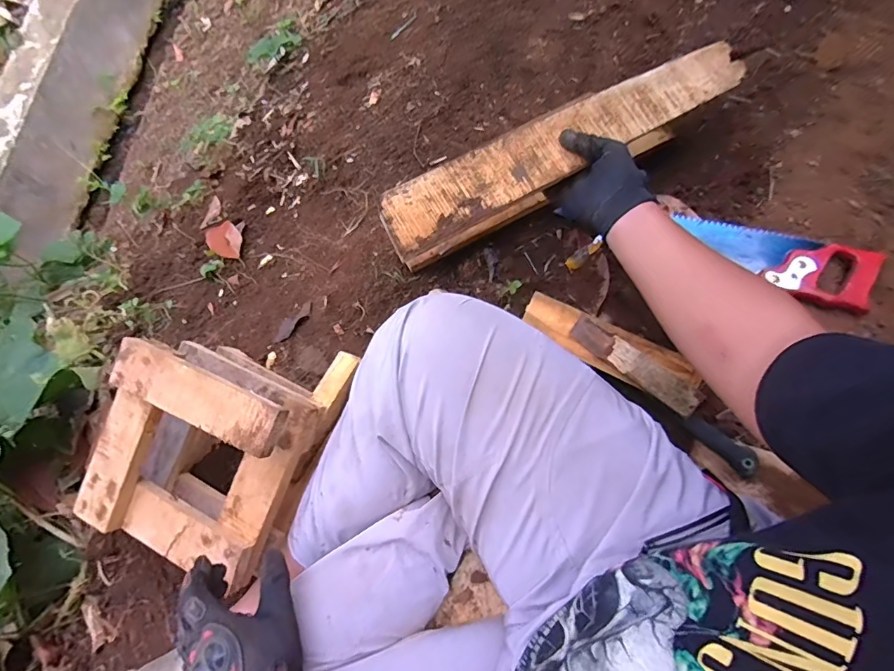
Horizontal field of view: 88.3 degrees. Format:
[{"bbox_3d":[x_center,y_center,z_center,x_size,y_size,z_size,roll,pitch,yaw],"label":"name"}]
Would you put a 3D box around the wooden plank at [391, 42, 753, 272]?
[{"bbox_3d":[0.157,-0.251,0.605,0.524,0.011,0.107,-30,81,-6],"label":"wooden plank"}]

